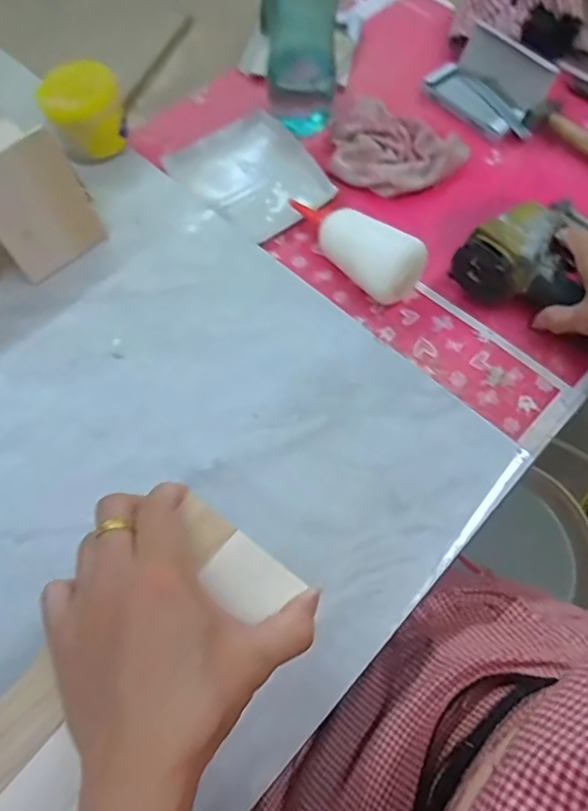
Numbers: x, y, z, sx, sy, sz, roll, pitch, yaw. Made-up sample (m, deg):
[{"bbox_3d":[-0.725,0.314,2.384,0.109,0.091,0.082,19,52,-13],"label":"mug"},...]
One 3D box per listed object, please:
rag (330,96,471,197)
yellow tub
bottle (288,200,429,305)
[{"bbox_3d":[0.104,-0.287,0.644,0.152,0.020,0.120,30,65,12],"label":"rag"},{"bbox_3d":[-0.212,-0.296,0.587,0.075,0.066,0.062,-15,64,-10],"label":"yellow tub"},{"bbox_3d":[0.048,-0.158,0.561,0.162,0.050,0.061,37,67,15],"label":"bottle"}]

